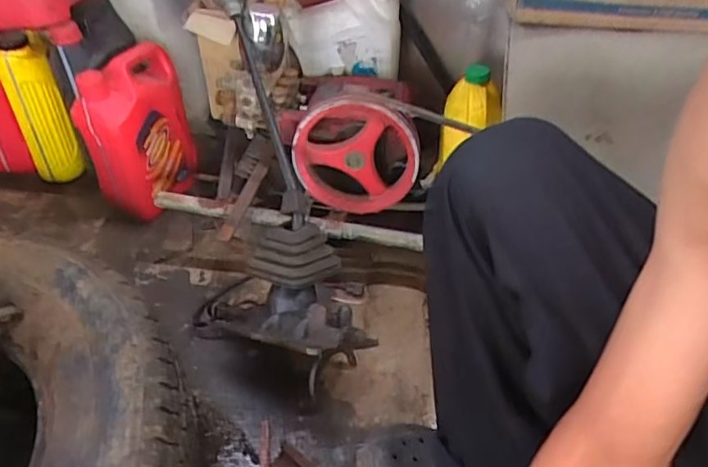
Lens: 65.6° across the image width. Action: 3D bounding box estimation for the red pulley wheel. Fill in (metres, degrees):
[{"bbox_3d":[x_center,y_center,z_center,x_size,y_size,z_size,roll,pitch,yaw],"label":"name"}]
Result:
[{"bbox_3d":[0.002,-0.115,0.812,0.182,0.178,0.052,-1,43,-1],"label":"red pulley wheel"}]

